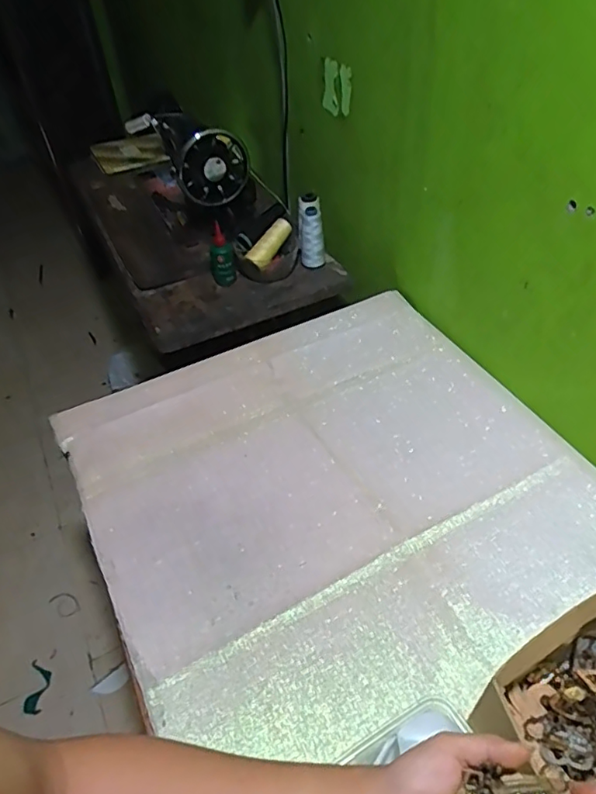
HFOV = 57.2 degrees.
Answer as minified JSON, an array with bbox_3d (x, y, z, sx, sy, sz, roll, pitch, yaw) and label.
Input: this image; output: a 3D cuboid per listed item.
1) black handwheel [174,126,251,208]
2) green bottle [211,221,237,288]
[{"bbox_3d":[-0.155,-0.421,1.006,0.129,0.118,0.052,-31,52,-23],"label":"black handwheel"},{"bbox_3d":[-0.140,-0.254,1.007,0.044,0.114,0.034,-12,46,-6],"label":"green bottle"}]

